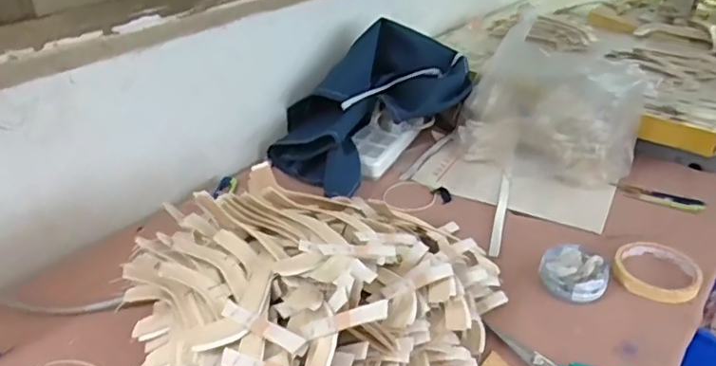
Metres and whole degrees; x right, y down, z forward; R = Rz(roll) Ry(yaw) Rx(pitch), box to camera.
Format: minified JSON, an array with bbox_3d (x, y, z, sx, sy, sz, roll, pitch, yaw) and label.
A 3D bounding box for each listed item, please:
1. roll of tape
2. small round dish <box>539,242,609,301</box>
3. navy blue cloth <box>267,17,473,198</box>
[{"bbox_3d":[0.342,0.099,0.652,0.087,0.016,0.094,0,32,0],"label":"roll of tape"},{"bbox_3d":[0.242,0.099,0.639,0.070,0.029,0.073,0,32,0],"label":"small round dish"},{"bbox_3d":[0.010,-0.128,0.867,0.318,0.113,0.184,-42,49,-17],"label":"navy blue cloth"}]

